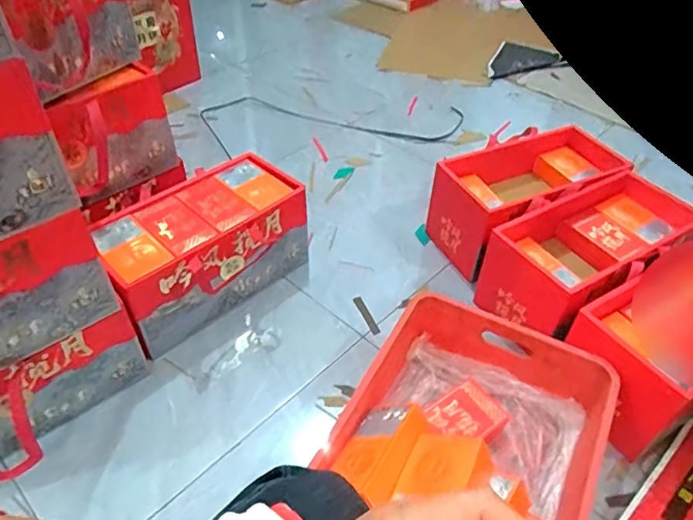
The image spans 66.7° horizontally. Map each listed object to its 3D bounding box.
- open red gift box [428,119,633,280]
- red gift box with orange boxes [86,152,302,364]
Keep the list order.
[{"bbox_3d":[0.422,-0.136,1.242,0.430,0.221,0.232,-20,48,-21],"label":"open red gift box"},{"bbox_3d":[-0.297,-0.024,1.082,0.229,0.206,0.400,35,52,30],"label":"red gift box with orange boxes"}]

